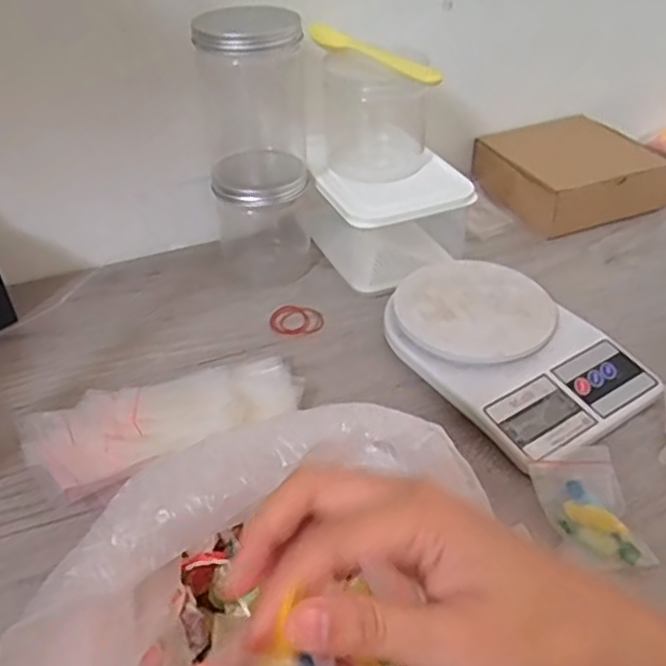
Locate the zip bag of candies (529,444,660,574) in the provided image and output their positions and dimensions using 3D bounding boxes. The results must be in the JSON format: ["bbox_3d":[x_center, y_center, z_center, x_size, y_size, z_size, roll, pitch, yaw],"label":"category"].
[{"bbox_3d":[0.166,0.112,0.438,0.056,0.016,0.088,-3,39,-2],"label":"zip bag of candies"}]

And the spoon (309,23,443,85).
[{"bbox_3d":[0.032,-0.245,0.587,0.018,0.015,0.157,-27,46,-28],"label":"spoon"}]

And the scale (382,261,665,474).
[{"bbox_3d":[0.141,0.009,0.552,0.147,0.028,0.208,-24,45,-26],"label":"scale"}]

